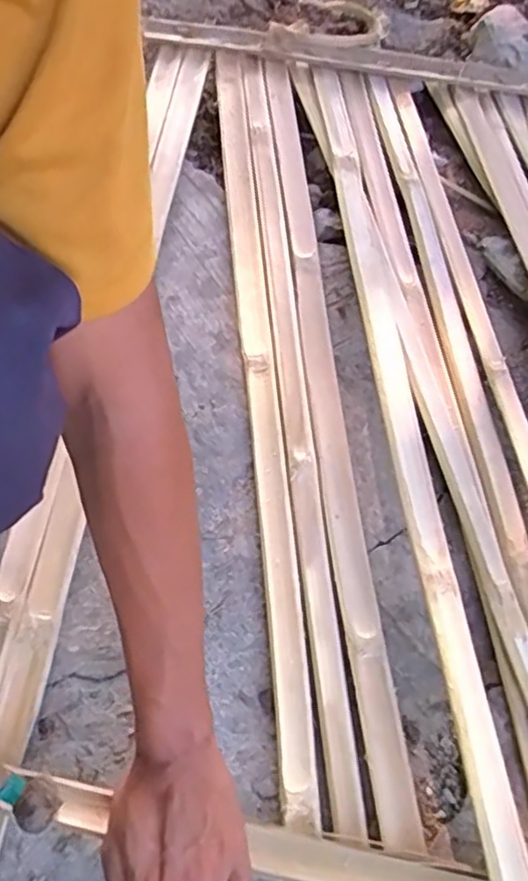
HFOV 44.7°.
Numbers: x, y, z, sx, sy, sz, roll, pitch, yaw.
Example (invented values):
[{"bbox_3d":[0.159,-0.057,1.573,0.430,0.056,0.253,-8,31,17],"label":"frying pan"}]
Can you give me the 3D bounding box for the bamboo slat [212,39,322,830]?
[{"bbox_3d":[-0.006,-0.082,0.617,0.036,0.012,0.773,-5,67,-3],"label":"bamboo slat"}]

